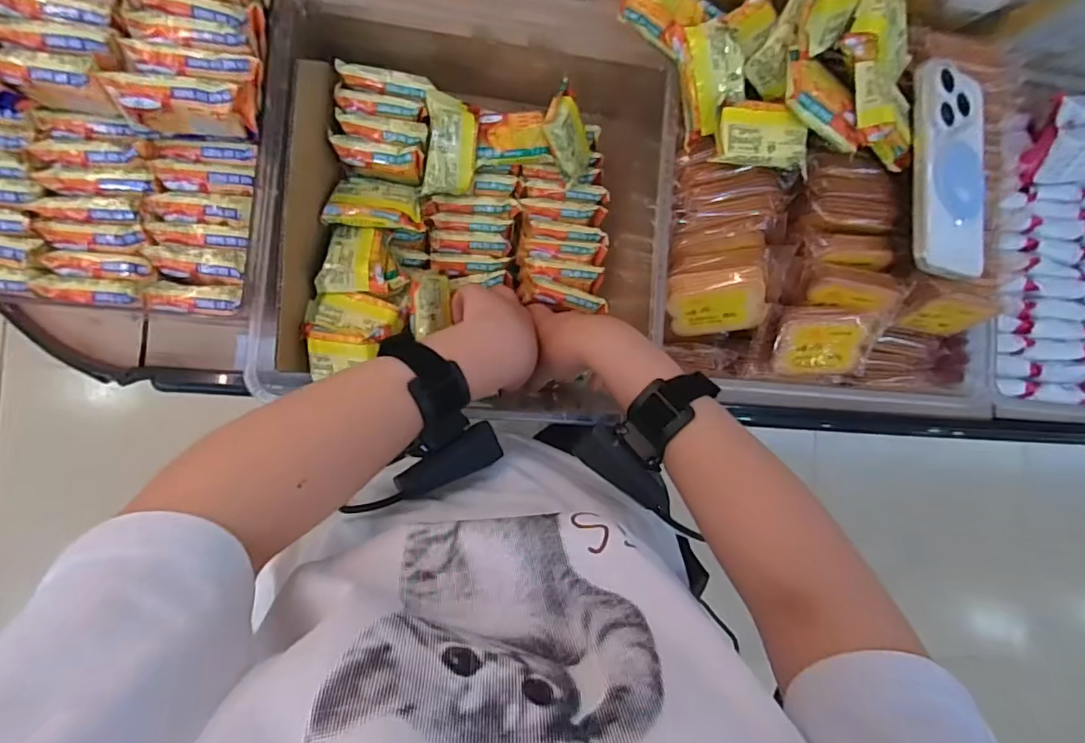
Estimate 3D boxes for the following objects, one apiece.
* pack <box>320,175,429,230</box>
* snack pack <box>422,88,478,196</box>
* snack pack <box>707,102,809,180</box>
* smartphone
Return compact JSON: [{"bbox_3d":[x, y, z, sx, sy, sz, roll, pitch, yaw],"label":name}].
[{"bbox_3d":[-0.142,-0.143,0.470,0.078,0.022,0.057,4,48,-10],"label":"pack"},{"bbox_3d":[-0.080,-0.196,0.472,0.045,0.020,0.080,-4,110,-28],"label":"snack pack"},{"bbox_3d":[0.160,-0.168,0.390,0.067,0.008,0.042,8,98,0],"label":"snack pack"},{"bbox_3d":[0.309,-0.151,0.410,0.069,0.014,0.155,4,88,-18],"label":"smartphone"}]

